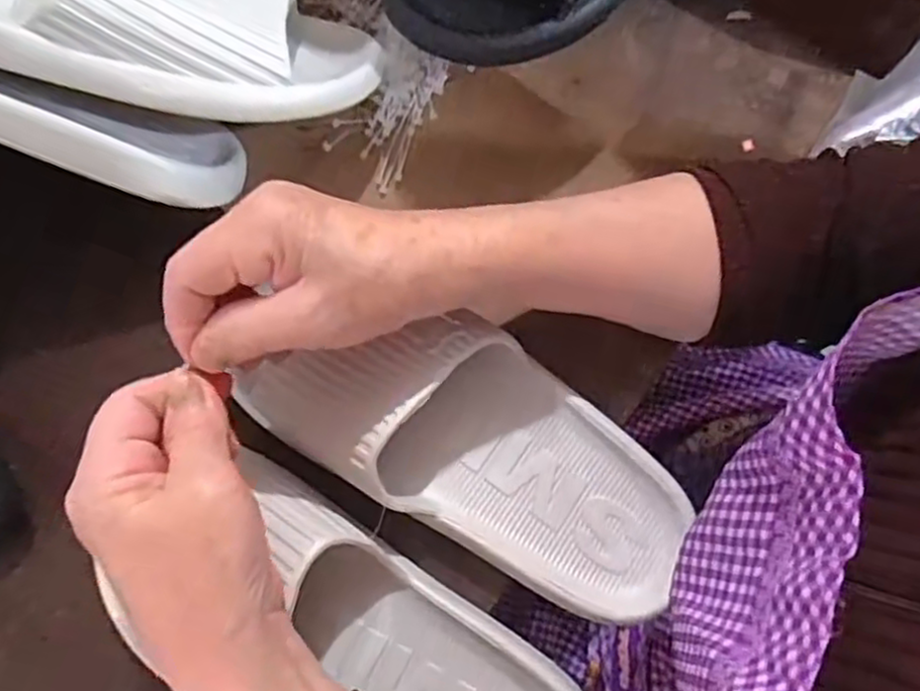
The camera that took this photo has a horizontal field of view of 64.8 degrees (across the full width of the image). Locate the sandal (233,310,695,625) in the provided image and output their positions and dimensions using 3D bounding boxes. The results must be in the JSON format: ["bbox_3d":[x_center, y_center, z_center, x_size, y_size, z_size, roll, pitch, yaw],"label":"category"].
[{"bbox_3d":[0.007,0.044,0.343,0.216,0.053,0.093,26,77,1],"label":"sandal"}]

